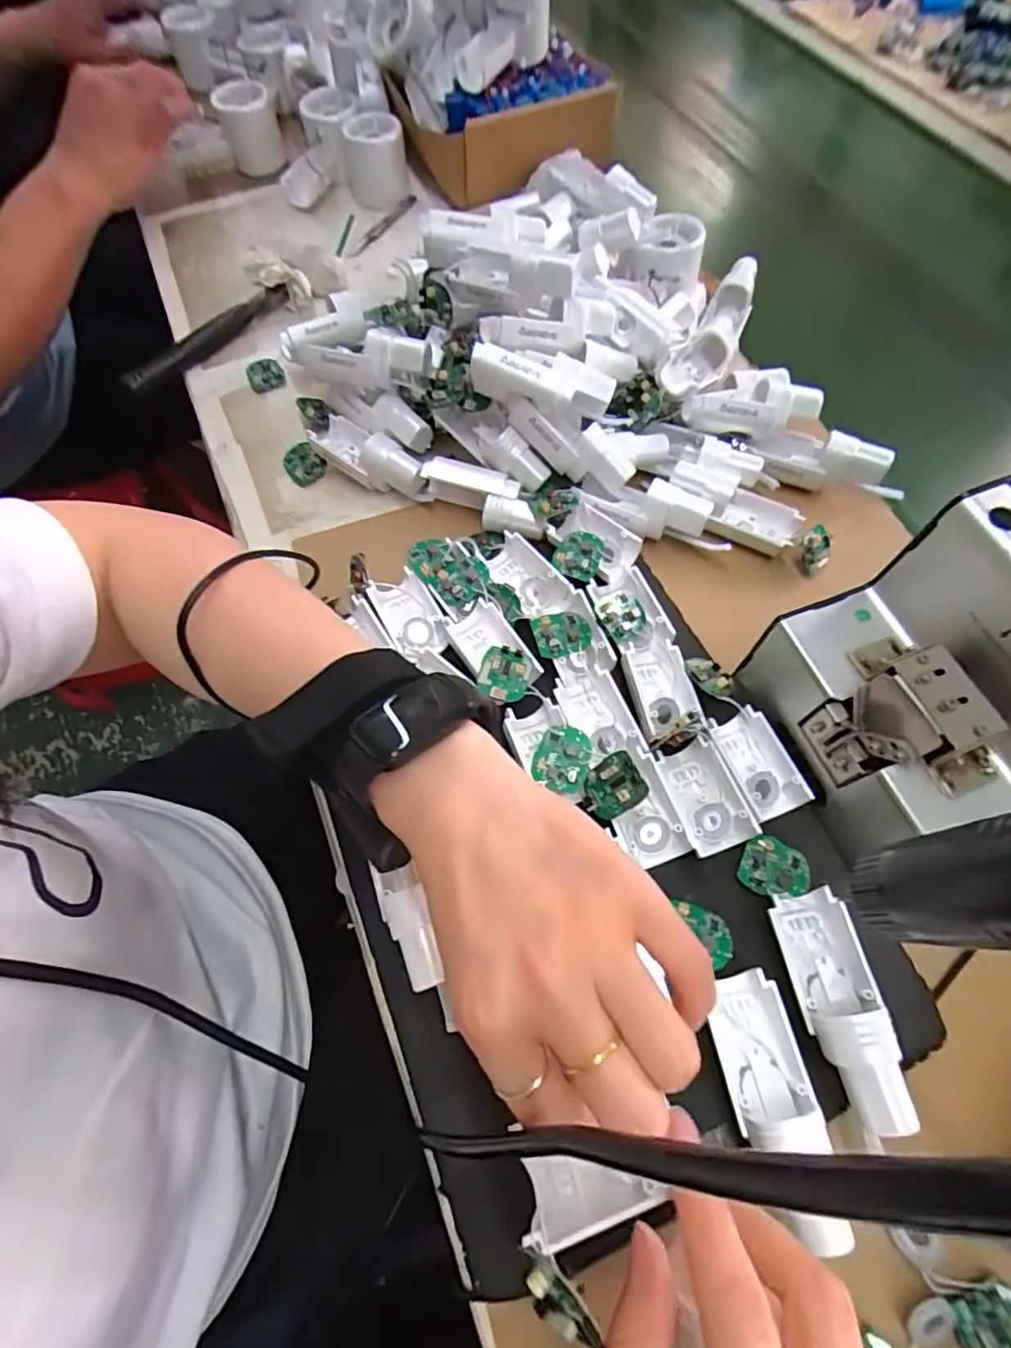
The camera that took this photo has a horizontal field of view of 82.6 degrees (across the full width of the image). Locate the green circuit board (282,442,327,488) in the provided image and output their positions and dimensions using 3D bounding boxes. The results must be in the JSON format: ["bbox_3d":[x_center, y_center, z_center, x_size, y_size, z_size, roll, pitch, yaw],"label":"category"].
[{"bbox_3d":[-0.156,-0.161,0.442,0.035,0.007,0.029,40,103,11],"label":"green circuit board"}]

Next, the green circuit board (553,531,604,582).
[{"bbox_3d":[0.048,-0.077,0.368,0.029,0.006,0.033,26,78,11],"label":"green circuit board"}]

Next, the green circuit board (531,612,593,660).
[{"bbox_3d":[0.034,-0.025,0.342,0.034,0.008,0.027,-16,66,-6],"label":"green circuit board"}]

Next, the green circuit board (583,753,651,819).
[{"bbox_3d":[0.056,0.058,0.297,0.032,0.006,0.028,-36,60,22],"label":"green circuit board"}]

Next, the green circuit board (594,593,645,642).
[{"bbox_3d":[0.070,-0.036,0.346,0.028,0.009,0.028,-37,70,-15],"label":"green circuit board"}]

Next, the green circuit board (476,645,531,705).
[{"bbox_3d":[-0.001,0.001,0.326,0.027,0.005,0.033,16,63,0],"label":"green circuit board"}]

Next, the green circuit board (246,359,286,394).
[{"bbox_3d":[-0.203,-0.253,0.487,0.030,0.008,0.031,-15,66,-6],"label":"green circuit board"}]

